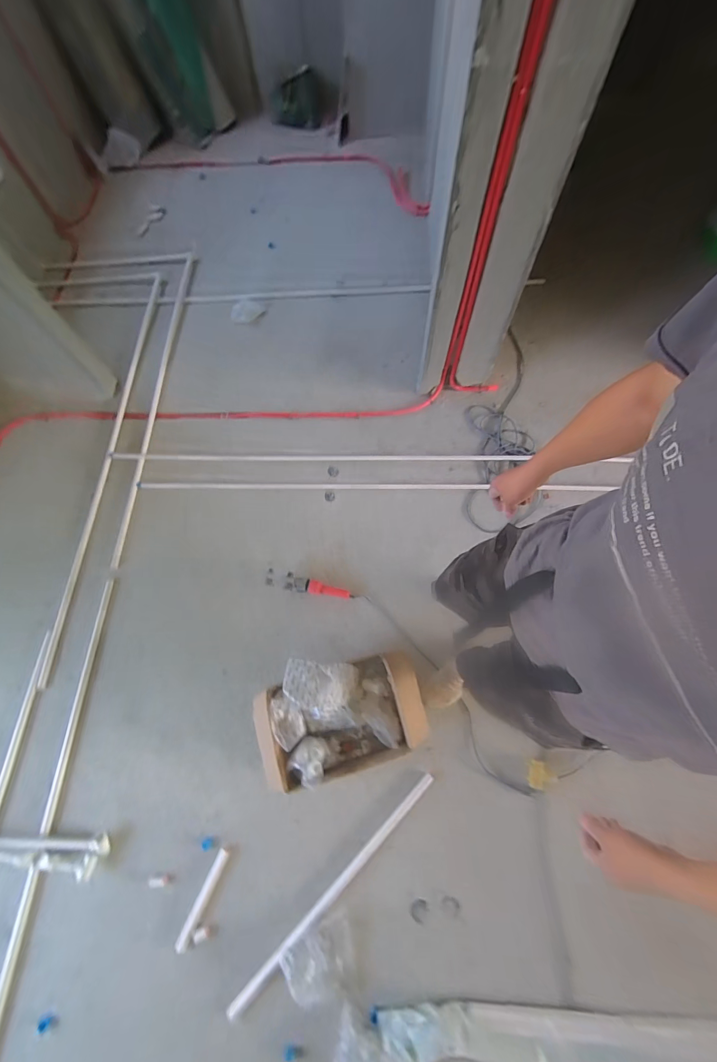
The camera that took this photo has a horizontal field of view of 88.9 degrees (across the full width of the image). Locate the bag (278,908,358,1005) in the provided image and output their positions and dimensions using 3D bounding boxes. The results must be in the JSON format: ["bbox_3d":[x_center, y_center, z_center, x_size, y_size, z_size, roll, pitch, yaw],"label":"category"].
[{"bbox_3d":[-0.119,1.248,1.073,0.208,0.069,0.155,-6,69,0],"label":"bag"}]

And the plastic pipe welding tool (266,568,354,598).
[{"bbox_3d":[-0.200,0.221,1.480,0.346,0.072,0.065,14,70,-6],"label":"plastic pipe welding tool"}]

